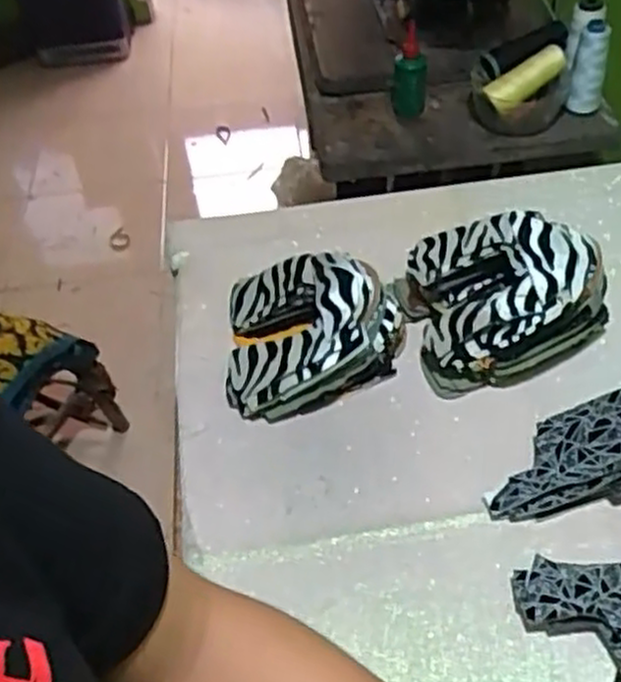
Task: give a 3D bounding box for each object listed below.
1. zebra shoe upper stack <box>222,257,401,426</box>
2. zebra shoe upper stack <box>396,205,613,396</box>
[{"bbox_3d":[0.002,-0.013,0.738,0.167,0.085,0.155,-5,46,2],"label":"zebra shoe upper stack"},{"bbox_3d":[0.185,-0.048,0.745,0.175,0.091,0.167,-8,46,-2],"label":"zebra shoe upper stack"}]

